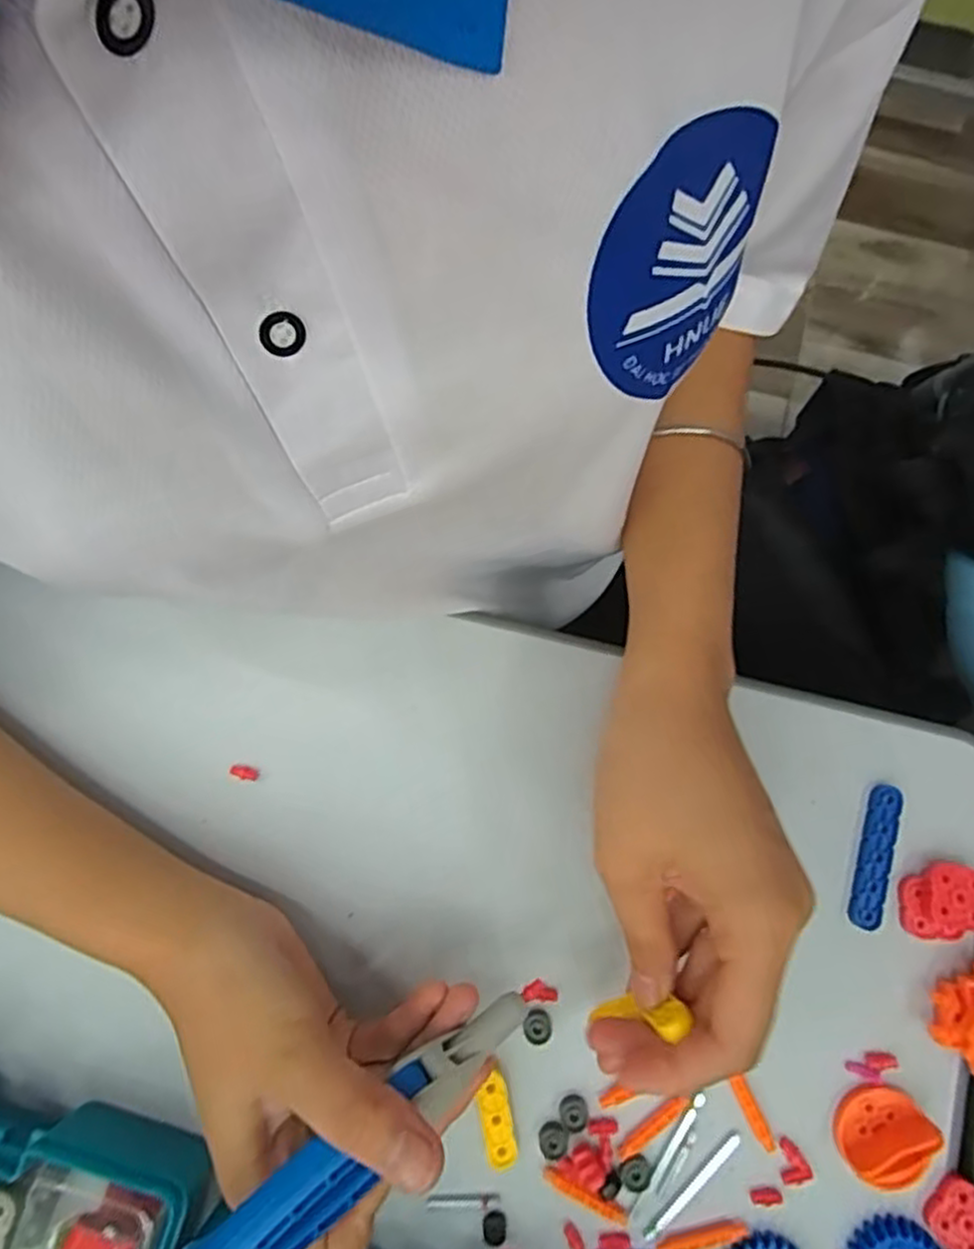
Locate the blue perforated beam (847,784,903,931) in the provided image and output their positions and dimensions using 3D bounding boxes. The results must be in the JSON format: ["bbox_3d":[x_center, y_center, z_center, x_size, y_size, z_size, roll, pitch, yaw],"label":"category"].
[{"bbox_3d":[0.170,0.101,0.317,0.014,0.007,0.061,13,80,4],"label":"blue perforated beam"}]

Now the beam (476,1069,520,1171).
[{"bbox_3d":[0.004,0.204,0.298,0.013,0.004,0.036,-10,79,0],"label":"beam"}]

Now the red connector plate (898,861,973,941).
[{"bbox_3d":[0.197,0.119,0.311,0.033,0.012,0.031,1,79,2],"label":"red connector plate"}]

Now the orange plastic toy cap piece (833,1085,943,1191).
[{"bbox_3d":[0.163,0.210,0.295,0.036,0.011,0.035,0,79,1],"label":"orange plastic toy cap piece"}]

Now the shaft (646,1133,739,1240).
[{"bbox_3d":[0.085,0.231,0.296,0.053,0.004,0.006,-43,81,-6],"label":"shaft"}]

